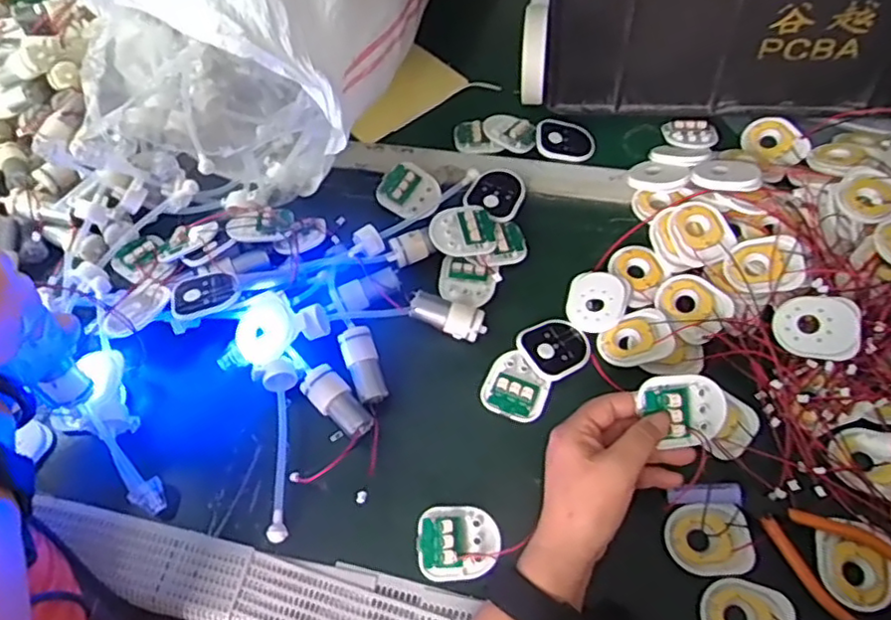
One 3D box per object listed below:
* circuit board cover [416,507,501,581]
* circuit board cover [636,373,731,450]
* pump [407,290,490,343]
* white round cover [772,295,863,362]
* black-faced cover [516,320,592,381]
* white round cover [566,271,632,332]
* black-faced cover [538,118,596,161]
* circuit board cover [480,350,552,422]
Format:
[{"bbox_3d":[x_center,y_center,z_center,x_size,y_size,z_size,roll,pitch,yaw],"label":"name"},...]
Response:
[{"bbox_3d":[0.009,0.166,0.467,0.057,0.011,0.049,-4,58,2],"label":"circuit board cover"},{"bbox_3d":[0.162,0.066,0.434,0.052,0.009,0.049,-15,93,-3],"label":"circuit board cover"},{"bbox_3d":[0.002,0.004,0.539,0.063,0.023,0.027,15,61,13],"label":"pump"},{"bbox_3d":[0.284,0.013,0.497,0.059,0.013,0.048,3,82,26],"label":"white round cover"},{"bbox_3d":[0.090,0.030,0.531,0.054,0.010,0.049,-25,60,-11],"label":"black-faced cover"},{"bbox_3d":[0.129,-0.008,0.548,0.051,0.010,0.055,-2,58,3],"label":"white round cover"},{"bbox_3d":[0.118,-0.167,0.642,0.058,0.007,0.046,12,60,11],"label":"black-faced cover"},{"bbox_3d":[0.057,0.061,0.520,0.050,0.011,0.050,22,63,16],"label":"circuit board cover"}]

